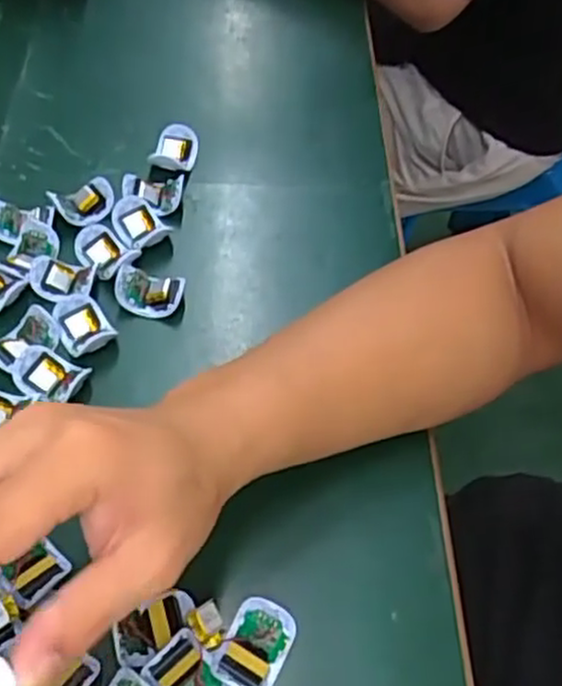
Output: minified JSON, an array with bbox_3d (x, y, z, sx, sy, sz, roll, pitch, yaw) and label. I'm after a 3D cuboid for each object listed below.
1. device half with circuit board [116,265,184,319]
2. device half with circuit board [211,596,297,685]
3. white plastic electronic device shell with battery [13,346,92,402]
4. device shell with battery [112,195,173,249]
[{"bbox_3d":[-0.085,-0.033,0.471,0.042,0.016,0.030,11,56,4],"label":"device half with circuit board"},{"bbox_3d":[-0.013,0.145,0.345,0.029,0.011,0.042,24,57,12],"label":"device half with circuit board"},{"bbox_3d":[-0.136,0.017,0.428,0.043,0.014,0.028,16,56,7],"label":"white plastic electronic device shell with battery"},{"bbox_3d":[-0.098,-0.083,0.502,0.035,0.016,0.040,-28,61,-20],"label":"device shell with battery"}]

